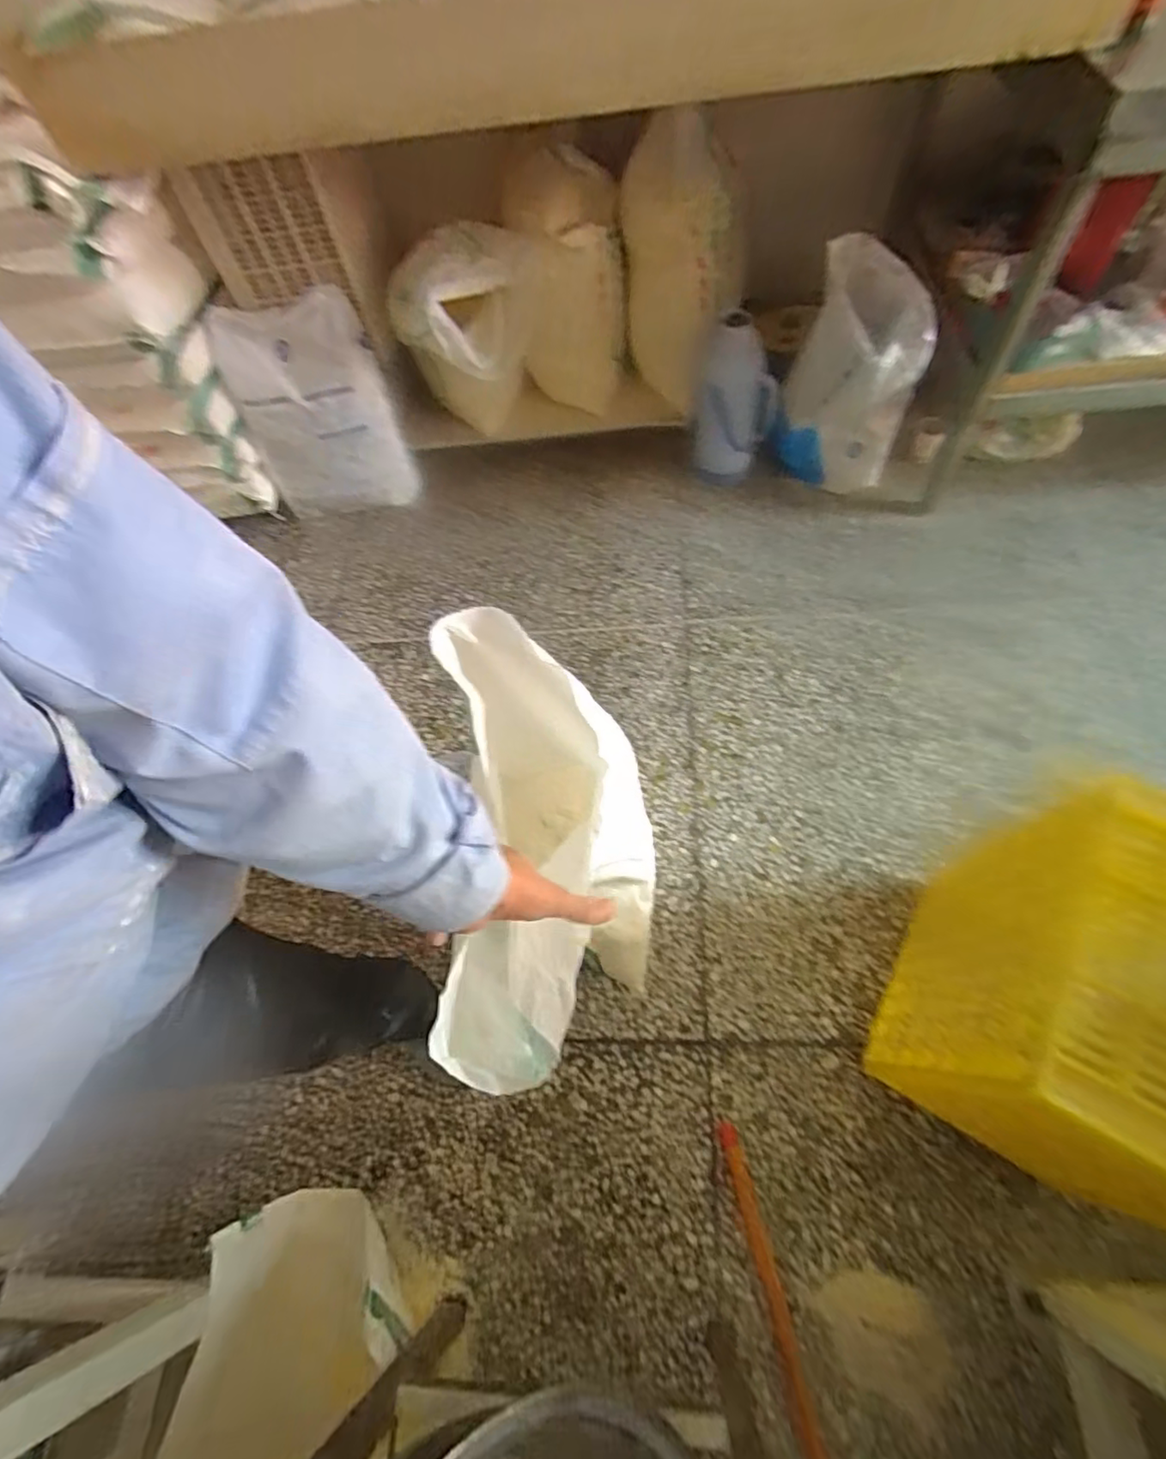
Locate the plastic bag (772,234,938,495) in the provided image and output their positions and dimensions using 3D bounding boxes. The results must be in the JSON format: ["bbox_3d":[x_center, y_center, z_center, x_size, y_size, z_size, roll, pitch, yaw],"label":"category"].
[{"bbox_3d":[0.616,-0.783,1.372,0.284,0.528,0.214,25,68,19],"label":"plastic bag"}]

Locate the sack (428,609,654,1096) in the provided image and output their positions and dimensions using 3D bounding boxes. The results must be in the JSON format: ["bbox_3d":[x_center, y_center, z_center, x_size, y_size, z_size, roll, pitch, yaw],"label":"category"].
[{"bbox_3d":[-0.015,0.168,0.789,0.242,0.662,0.453,-8,67,0],"label":"sack"}]

